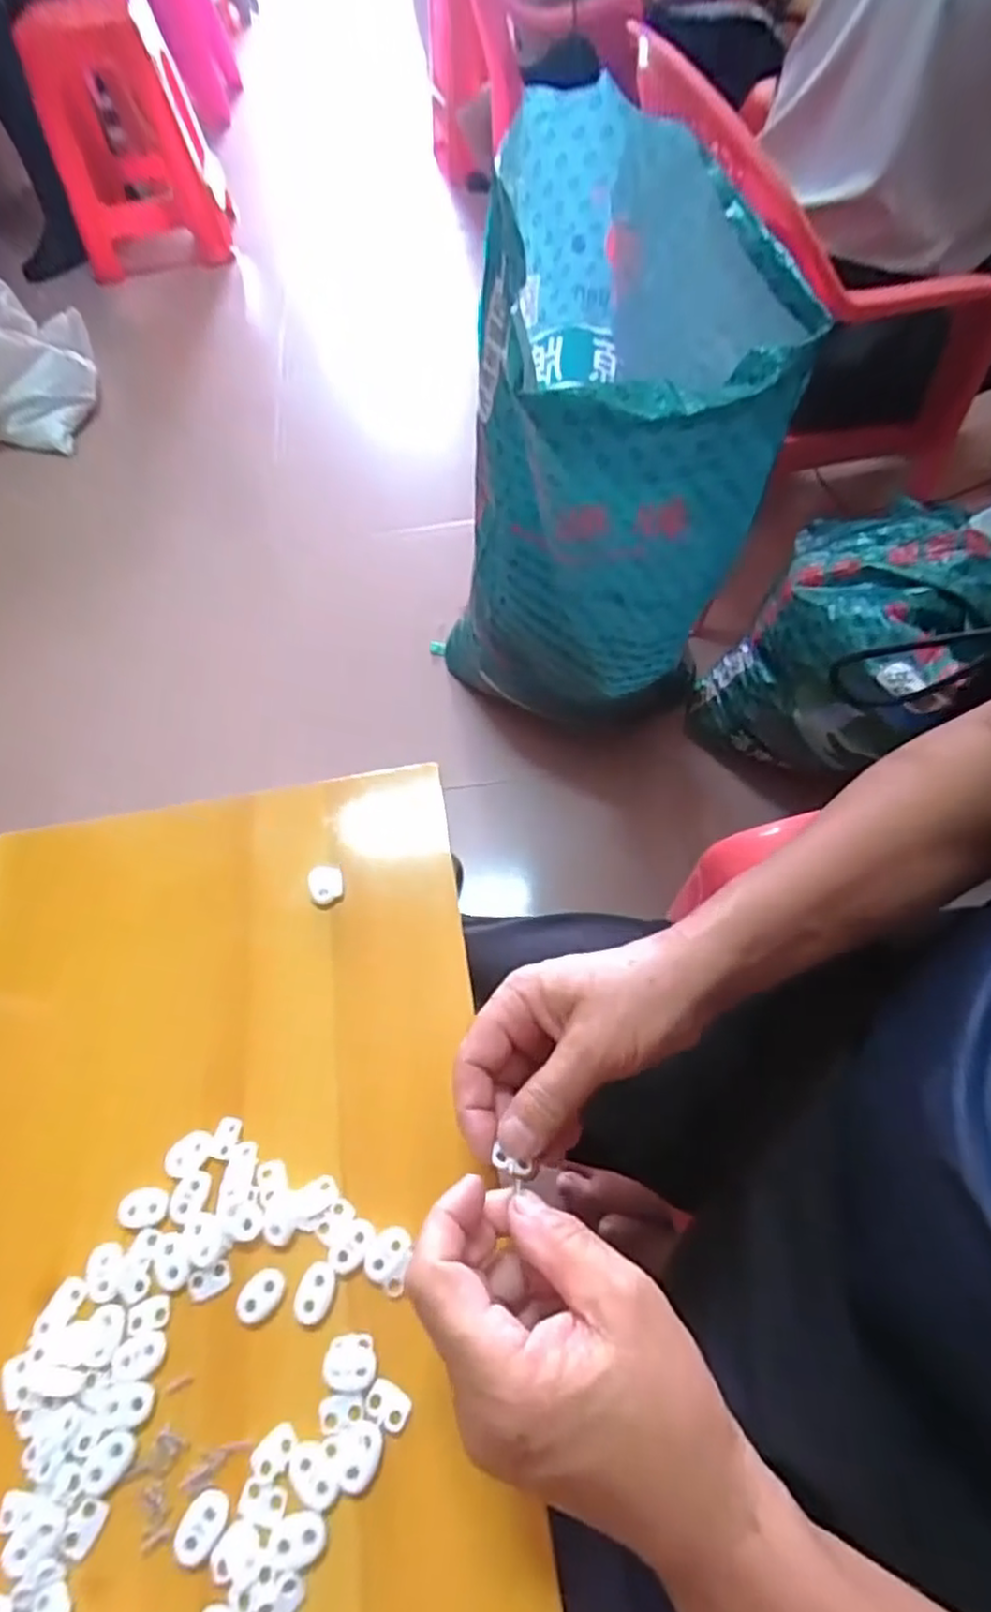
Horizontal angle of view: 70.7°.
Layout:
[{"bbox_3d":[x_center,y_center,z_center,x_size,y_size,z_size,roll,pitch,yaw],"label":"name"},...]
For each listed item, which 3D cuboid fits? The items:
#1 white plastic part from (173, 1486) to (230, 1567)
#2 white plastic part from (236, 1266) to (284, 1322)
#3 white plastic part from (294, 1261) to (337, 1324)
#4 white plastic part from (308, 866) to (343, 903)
[{"bbox_3d":[-0.118,0.287,0.278,0.016,0.004,0.022,24,65,17],"label":"white plastic part"},{"bbox_3d":[-0.106,0.220,0.315,0.023,0.004,0.016,-42,65,-18],"label":"white plastic part"},{"bbox_3d":[-0.082,0.219,0.314,0.016,0.004,0.023,12,62,11],"label":"white plastic part"},{"bbox_3d":[-0.100,0.046,0.410,0.020,0.007,0.020,-8,60,0],"label":"white plastic part"}]

